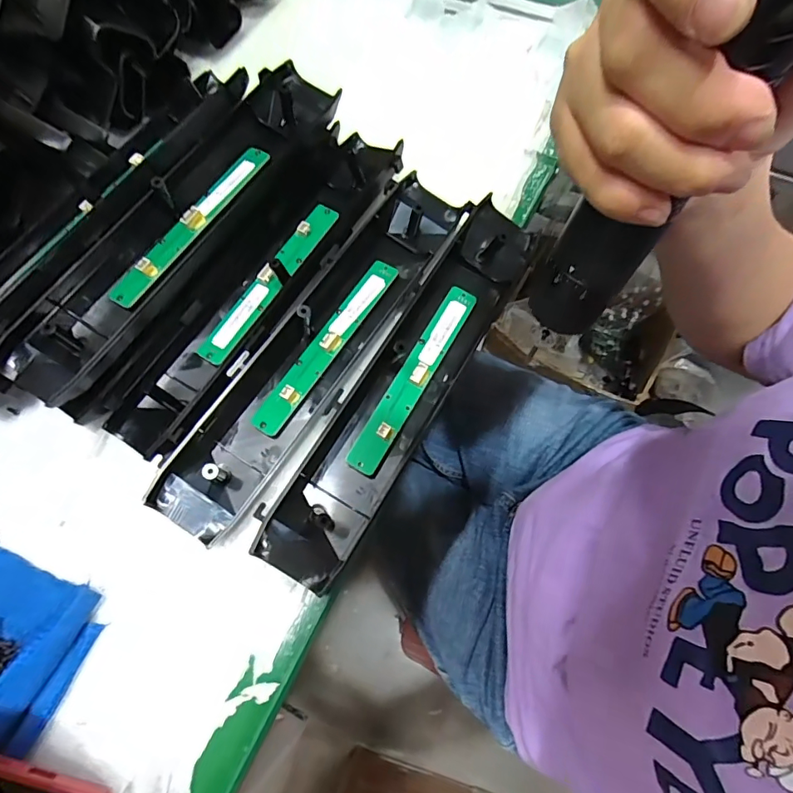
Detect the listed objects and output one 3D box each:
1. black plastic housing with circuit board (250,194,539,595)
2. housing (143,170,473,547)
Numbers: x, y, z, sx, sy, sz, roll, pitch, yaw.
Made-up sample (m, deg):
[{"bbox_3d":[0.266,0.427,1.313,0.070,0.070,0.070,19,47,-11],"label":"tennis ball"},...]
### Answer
[{"bbox_3d":[0.009,-0.015,0.299,0.052,0.026,0.272,30,73,13],"label":"black plastic housing with circuit board"},{"bbox_3d":[-0.046,-0.035,0.304,0.057,0.025,0.270,31,73,13],"label":"housing"}]

